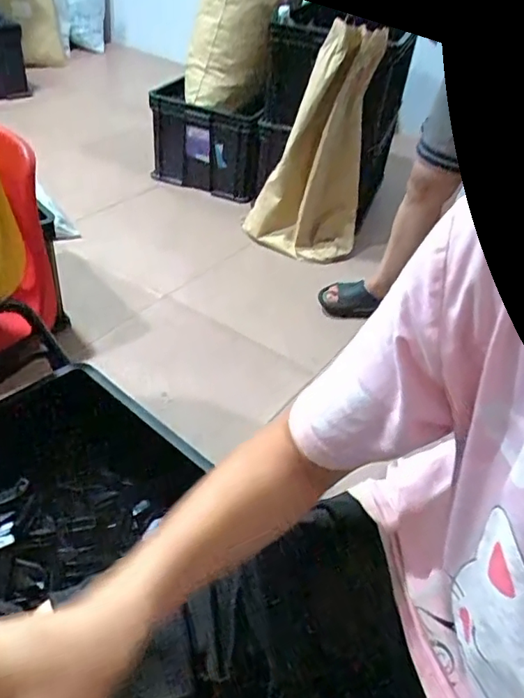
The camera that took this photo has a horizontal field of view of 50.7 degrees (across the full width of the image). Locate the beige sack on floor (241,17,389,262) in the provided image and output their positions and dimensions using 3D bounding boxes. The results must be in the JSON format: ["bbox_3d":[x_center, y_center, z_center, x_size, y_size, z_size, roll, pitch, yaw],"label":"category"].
[{"bbox_3d":[0.170,-0.623,1.719,0.329,0.649,0.234,14,40,7],"label":"beige sack on floor"}]

